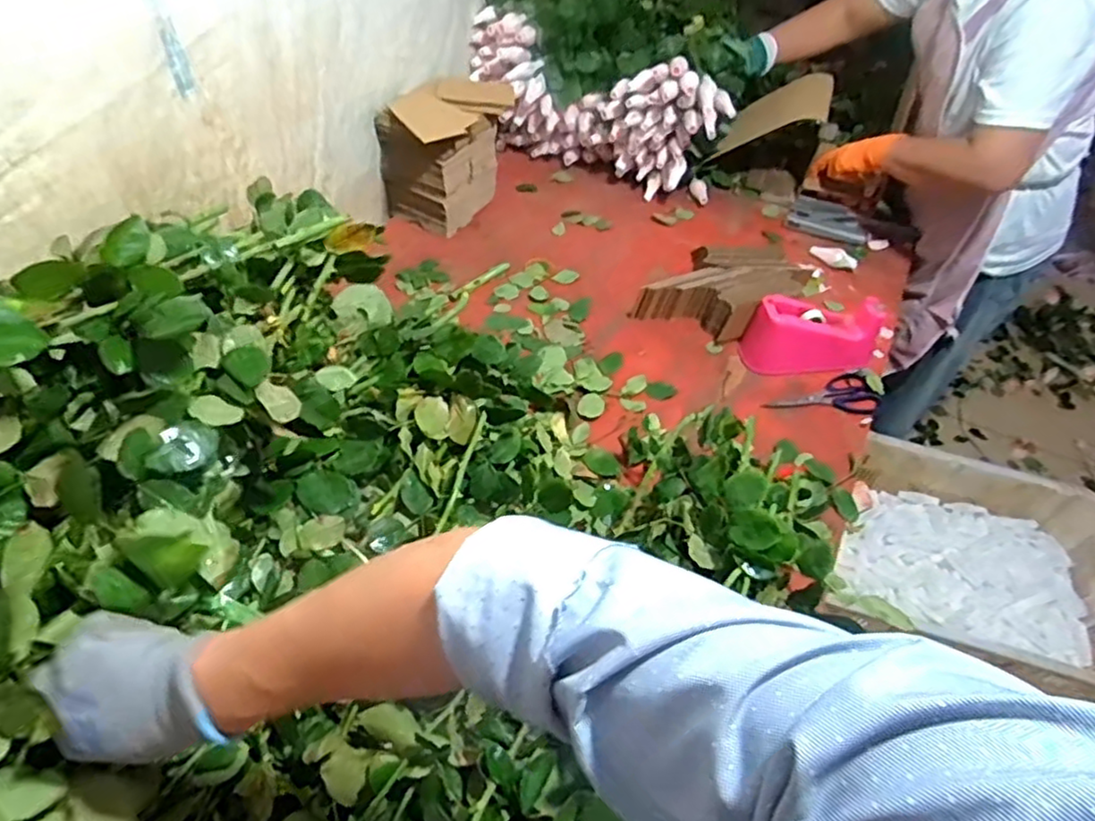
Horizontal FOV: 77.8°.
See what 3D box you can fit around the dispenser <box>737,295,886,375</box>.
[{"bbox_3d":[0.427,-0.113,1.091,0.212,0.123,0.079,-6,50,-9],"label":"dispenser"}]

